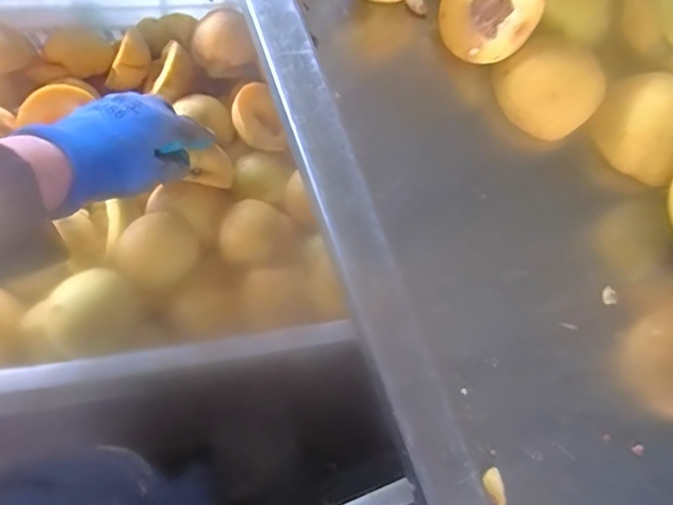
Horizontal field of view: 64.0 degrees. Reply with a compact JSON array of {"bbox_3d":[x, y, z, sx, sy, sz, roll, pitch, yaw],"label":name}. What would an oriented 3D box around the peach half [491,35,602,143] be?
[{"bbox_3d":[0.130,-0.102,0.330,0.048,0.028,0.059,-36,79,-15],"label":"peach half"}]

